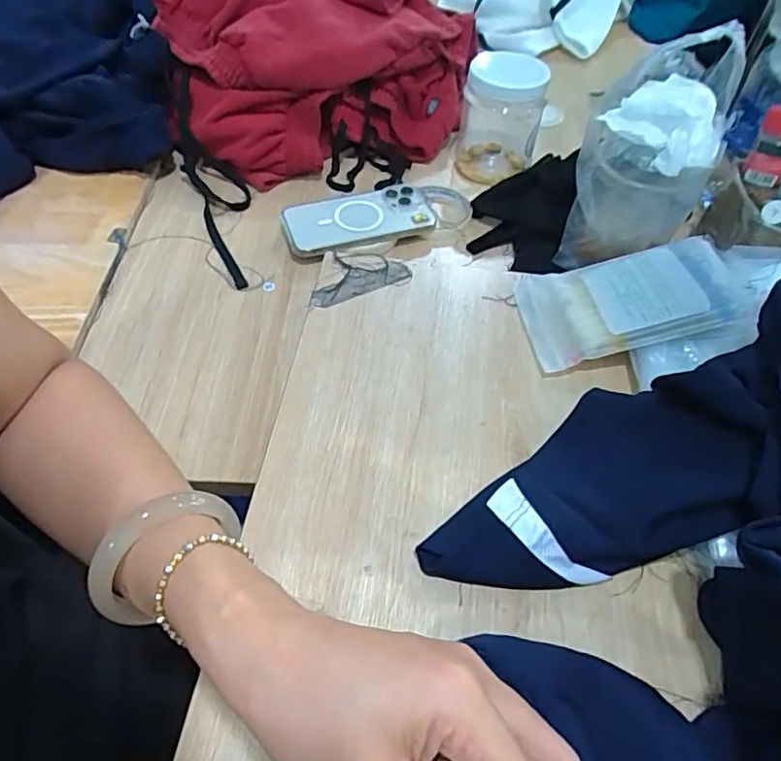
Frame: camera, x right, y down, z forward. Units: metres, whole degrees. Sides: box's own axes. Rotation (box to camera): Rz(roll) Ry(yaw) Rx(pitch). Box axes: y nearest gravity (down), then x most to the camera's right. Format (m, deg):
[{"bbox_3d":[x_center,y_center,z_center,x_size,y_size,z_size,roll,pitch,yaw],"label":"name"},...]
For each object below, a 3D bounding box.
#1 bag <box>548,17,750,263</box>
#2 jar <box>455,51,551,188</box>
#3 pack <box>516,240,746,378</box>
[{"bbox_3d":[0.233,-0.198,0.531,0.111,0.196,0.086,27,56,17],"label":"bag"},{"bbox_3d":[0.135,-0.325,0.701,0.092,0.117,0.109,9,53,4],"label":"jar"},{"bbox_3d":[0.201,-0.073,0.501,0.169,0.018,0.109,-15,50,9],"label":"pack"}]

